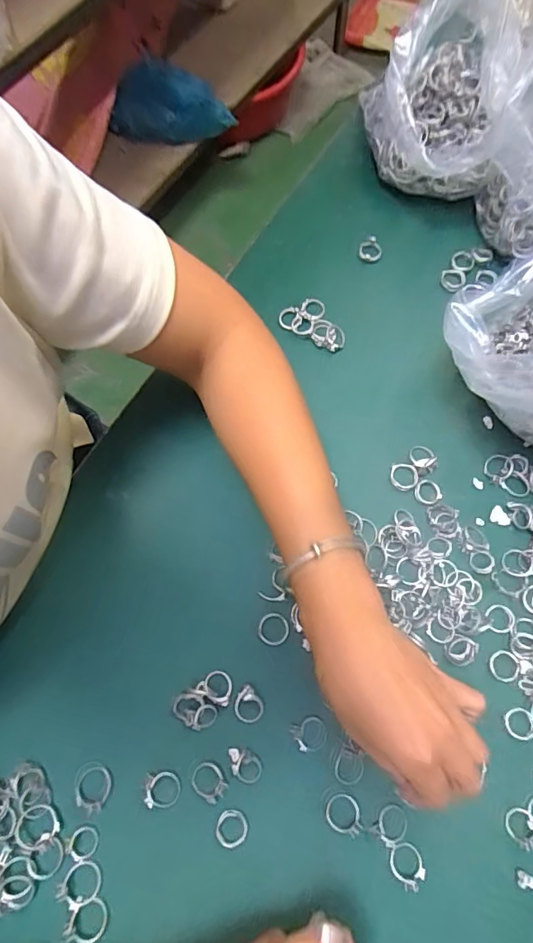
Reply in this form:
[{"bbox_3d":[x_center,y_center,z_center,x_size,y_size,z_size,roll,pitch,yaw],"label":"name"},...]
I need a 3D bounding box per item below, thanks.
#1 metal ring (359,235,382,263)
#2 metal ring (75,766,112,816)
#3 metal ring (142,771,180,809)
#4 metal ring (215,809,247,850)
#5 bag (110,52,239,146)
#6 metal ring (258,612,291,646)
[{"bbox_3d":[0.097,-0.206,0.453,0.021,0.010,0.022,0,72,0],"label":"metal ring"},{"bbox_3d":[-0.113,0.205,0.315,0.022,0.004,0.025,33,75,10],"label":"metal ring"},{"bbox_3d":[-0.068,0.207,0.316,0.024,0.004,0.021,0,72,1],"label":"metal ring"},{"bbox_3d":[-0.022,0.229,0.312,0.020,0.004,0.021,0,72,0],"label":"metal ring"},{"bbox_3d":[-0.227,-0.837,1.132,0.288,0.122,0.123,20,73,7],"label":"bag"},{"bbox_3d":[0.005,0.113,0.350,0.022,0.004,0.022,0,72,0],"label":"metal ring"}]

